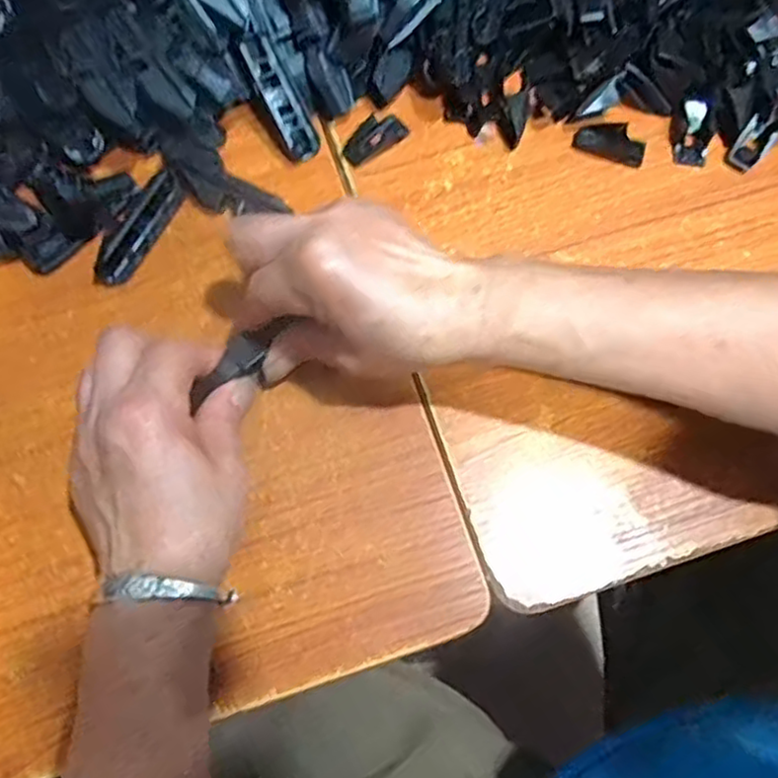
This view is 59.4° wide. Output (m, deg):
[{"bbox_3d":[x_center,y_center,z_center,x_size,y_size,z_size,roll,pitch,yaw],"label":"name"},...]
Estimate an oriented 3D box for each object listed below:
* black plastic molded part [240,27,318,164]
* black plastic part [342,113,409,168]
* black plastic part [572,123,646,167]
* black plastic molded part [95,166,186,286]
[{"bbox_3d":[-0.064,-0.171,0.400,0.020,0.009,0.073,-28,100,-8],"label":"black plastic molded part"},{"bbox_3d":[-0.010,-0.152,0.410,0.040,0.004,0.021,-34,89,-4],"label":"black plastic part"},{"bbox_3d":[0.134,-0.150,0.412,0.041,0.006,0.020,21,96,8],"label":"black plastic part"},{"bbox_3d":[-0.143,-0.093,0.389,0.018,0.014,0.075,25,74,8],"label":"black plastic molded part"}]

